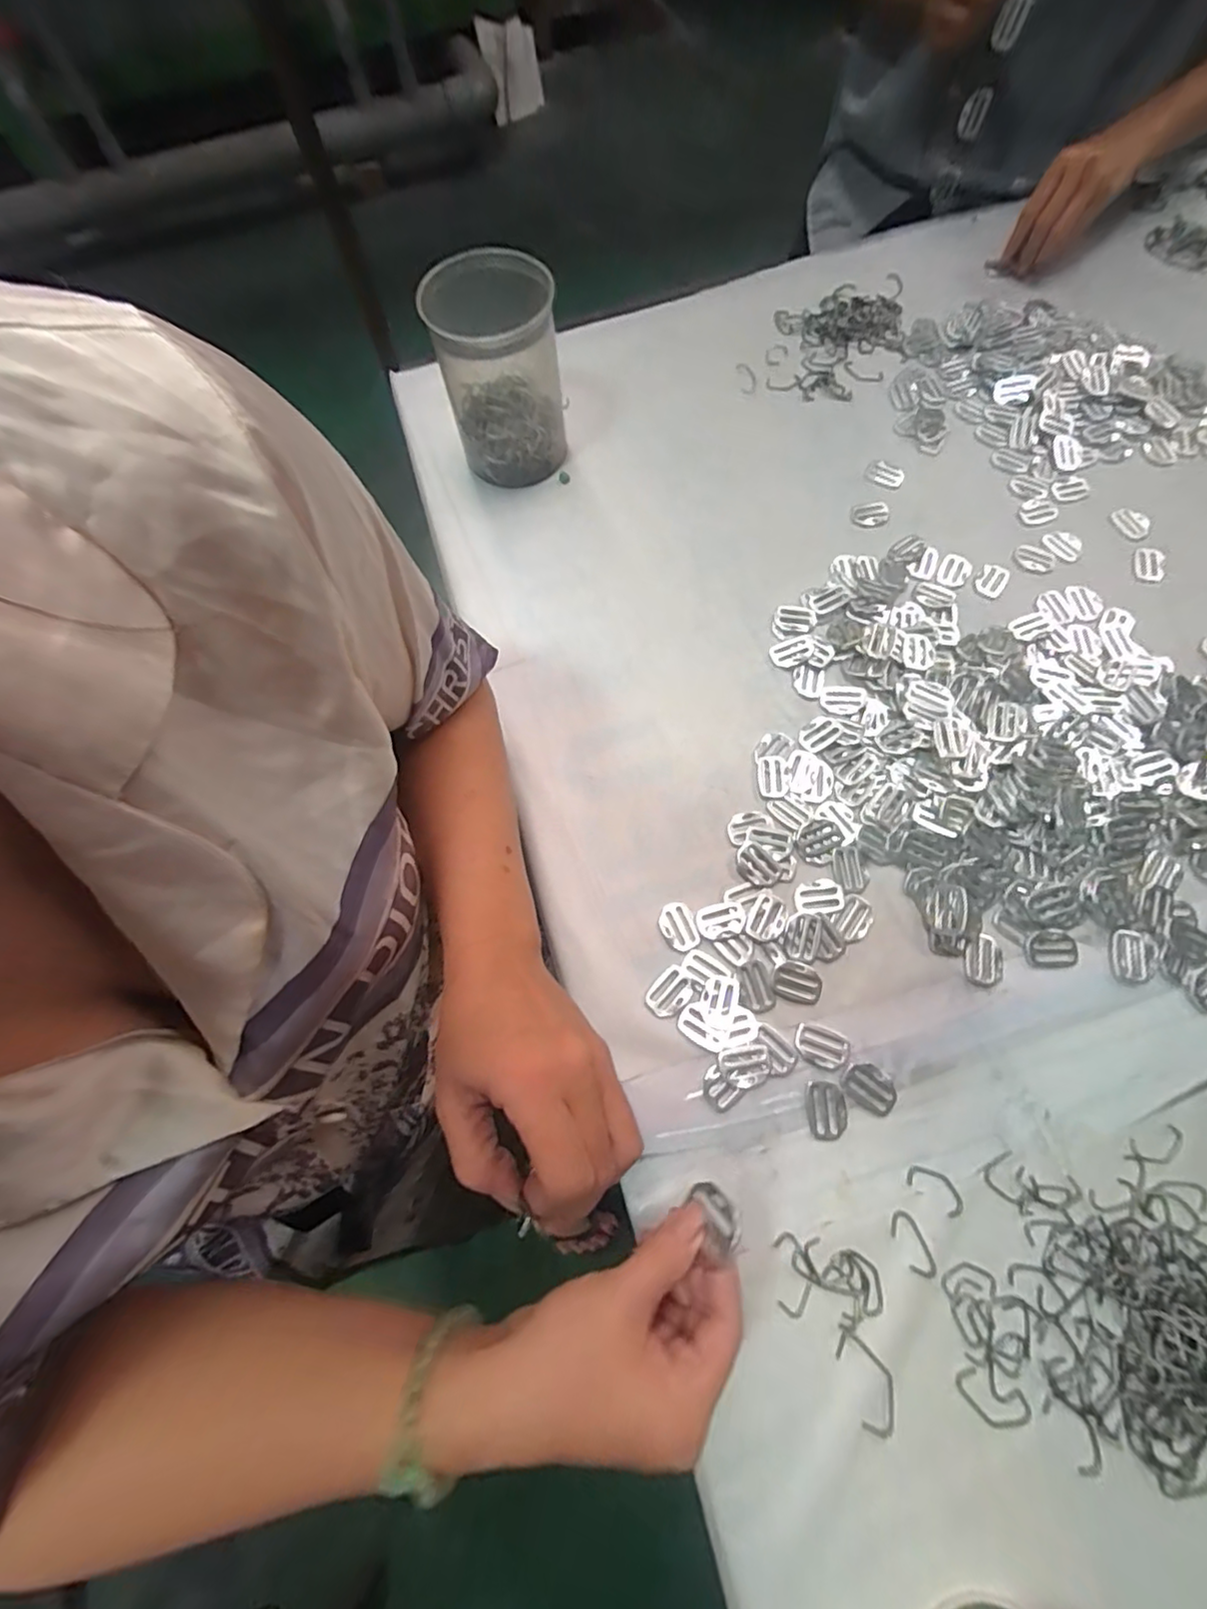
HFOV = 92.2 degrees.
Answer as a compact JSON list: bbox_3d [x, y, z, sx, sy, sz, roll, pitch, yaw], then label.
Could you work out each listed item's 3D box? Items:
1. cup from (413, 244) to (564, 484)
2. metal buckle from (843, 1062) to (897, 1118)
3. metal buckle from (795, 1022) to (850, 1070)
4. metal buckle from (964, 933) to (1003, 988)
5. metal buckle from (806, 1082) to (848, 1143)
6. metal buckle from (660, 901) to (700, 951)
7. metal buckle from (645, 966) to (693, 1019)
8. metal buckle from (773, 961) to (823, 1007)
[{"bbox_3d":[-0.086,-0.365,0.504,0.101,0.144,0.088,-14,70,-2],"label":"cup"},{"bbox_3d":[0.172,0.182,0.372,0.032,0.004,0.026,34,75,13],"label":"metal buckle"},{"bbox_3d":[0.144,0.158,0.381,0.035,0.004,0.024,16,72,8],"label":"metal buckle"},{"bbox_3d":[0.257,0.105,0.392,0.026,0.006,0.034,2,70,3],"label":"metal buckle"},{"bbox_3d":[0.143,0.196,0.370,0.025,0.004,0.034,6,71,5],"label":"metal buckle"},{"bbox_3d":[0.054,0.086,0.411,0.024,0.004,0.034,-20,71,-4],"label":"metal buckle"},{"bbox_3d":[0.046,0.129,0.397,0.025,0.004,0.034,39,76,15],"label":"metal buckle"},{"bbox_3d":[0.132,0.121,0.393,0.032,0.004,0.025,15,72,8],"label":"metal buckle"}]

